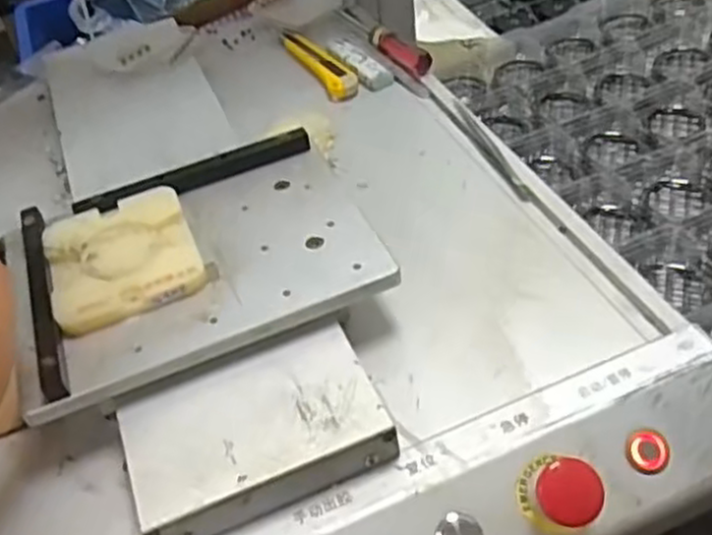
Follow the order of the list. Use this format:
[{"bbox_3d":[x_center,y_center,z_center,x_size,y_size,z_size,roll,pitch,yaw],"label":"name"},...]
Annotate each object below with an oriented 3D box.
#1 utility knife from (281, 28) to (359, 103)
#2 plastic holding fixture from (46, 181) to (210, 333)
[{"bbox_3d":[-0.033,-0.173,0.632,0.026,0.012,0.123,-21,45,-14],"label":"utility knife"},{"bbox_3d":[-0.130,-0.006,0.423,0.077,0.015,0.092,-19,45,-12],"label":"plastic holding fixture"}]

